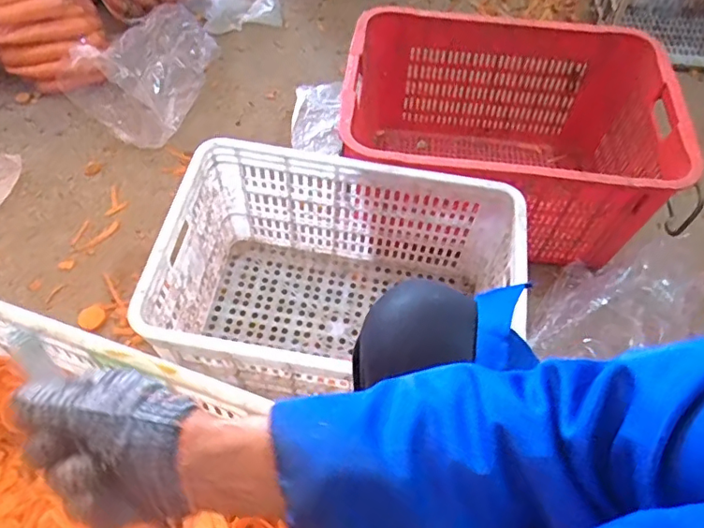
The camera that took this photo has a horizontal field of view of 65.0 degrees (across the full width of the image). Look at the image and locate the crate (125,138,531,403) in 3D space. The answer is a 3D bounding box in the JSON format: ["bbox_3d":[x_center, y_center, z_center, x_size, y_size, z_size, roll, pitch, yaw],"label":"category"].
[{"bbox_3d":[-0.019,0.051,0.906,0.513,0.272,0.353,8,56,2],"label":"crate"}]

